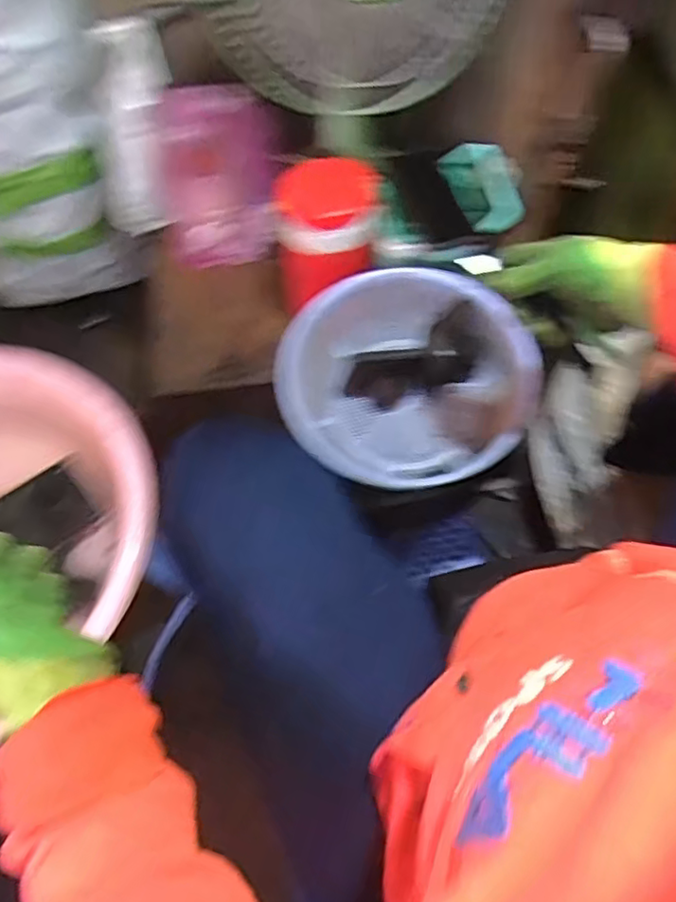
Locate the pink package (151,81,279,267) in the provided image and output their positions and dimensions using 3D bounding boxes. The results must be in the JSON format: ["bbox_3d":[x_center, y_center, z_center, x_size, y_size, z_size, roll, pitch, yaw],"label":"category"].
[{"bbox_3d":[-0.171,-0.396,0.882,0.172,0.222,0.112,-8,62,-5],"label":"pink package"}]

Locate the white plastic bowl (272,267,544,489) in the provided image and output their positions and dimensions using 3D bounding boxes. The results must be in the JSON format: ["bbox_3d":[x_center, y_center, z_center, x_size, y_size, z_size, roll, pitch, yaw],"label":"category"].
[{"bbox_3d":[0.077,-0.071,0.691,0.250,0.105,0.266,0,61,0],"label":"white plastic bowl"}]

